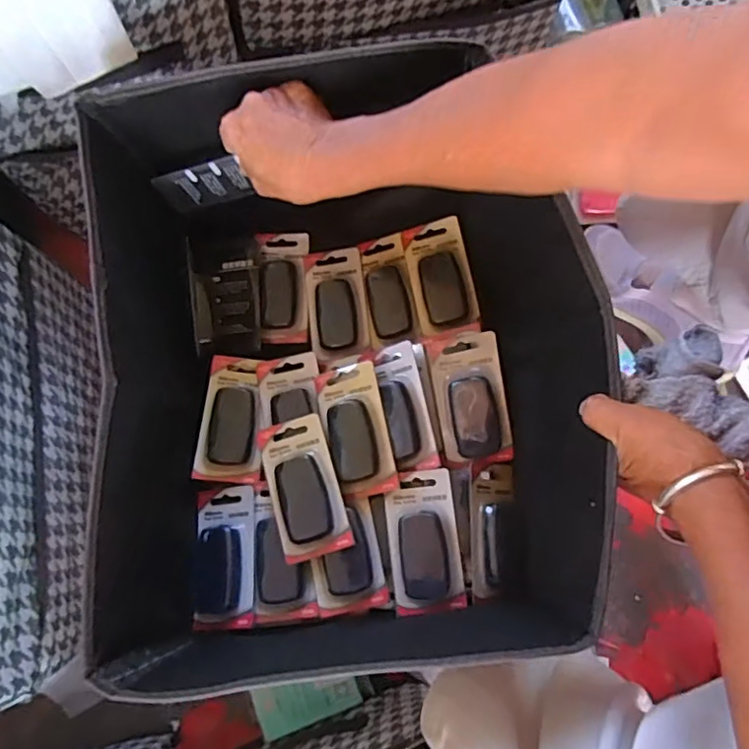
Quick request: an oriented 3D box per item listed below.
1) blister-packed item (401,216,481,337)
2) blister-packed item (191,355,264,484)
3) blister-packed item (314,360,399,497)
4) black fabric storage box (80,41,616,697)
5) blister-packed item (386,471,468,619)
[{"bbox_3d":[0.060,-0.088,0.531,0.054,0.011,0.109,-14,76,15],"label":"blister-packed item"},{"bbox_3d":[-0.122,0.037,0.504,0.056,0.028,0.109,5,79,2],"label":"blister-packed item"},{"bbox_3d":[-0.017,0.042,0.478,0.052,0.018,0.110,-12,79,-1],"label":"blister-packed item"},{"bbox_3d":[-0.033,-0.009,0.452,0.345,0.190,0.401,-8,79,-1],"label":"black fabric storage box"},{"bbox_3d":[0.040,0.133,0.469,0.056,0.017,0.108,-6,79,0],"label":"blister-packed item"}]

